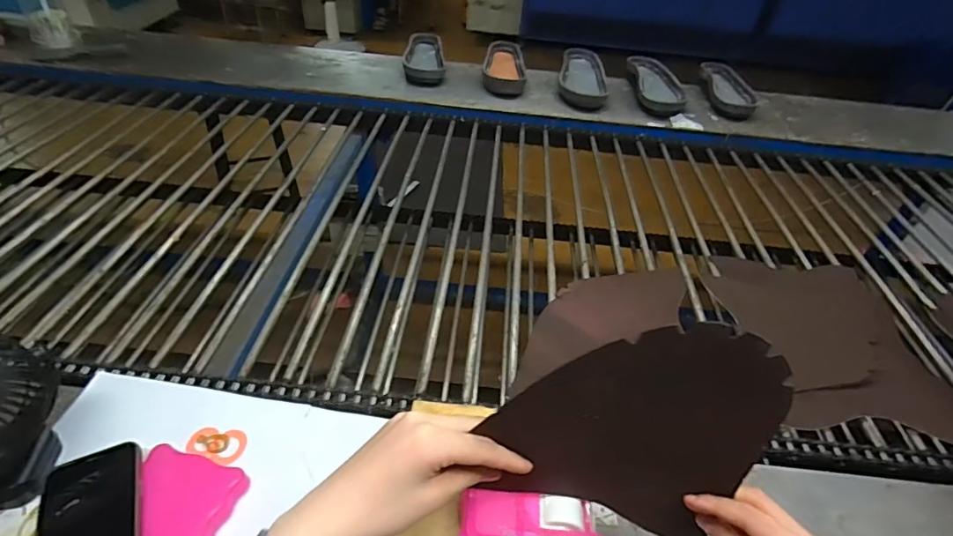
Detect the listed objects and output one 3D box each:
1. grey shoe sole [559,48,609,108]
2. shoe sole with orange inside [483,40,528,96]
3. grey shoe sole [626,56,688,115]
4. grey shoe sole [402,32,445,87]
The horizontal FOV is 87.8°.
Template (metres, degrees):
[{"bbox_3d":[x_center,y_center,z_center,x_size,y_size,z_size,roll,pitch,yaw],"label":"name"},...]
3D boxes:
[{"bbox_3d":[0.288,-0.517,1.345,0.126,0.065,0.278,8,40,3],"label":"grey shoe sole"},{"bbox_3d":[0.071,-0.551,1.350,0.115,0.063,0.210,0,40,-6],"label":"shoe sole with orange inside"},{"bbox_3d":[0.483,-0.497,1.343,0.124,0.063,0.272,3,40,-3],"label":"grey shoe sole"},{"bbox_3d":[-0.148,-0.582,1.365,0.111,0.051,0.236,-2,41,-9],"label":"grey shoe sole"}]

